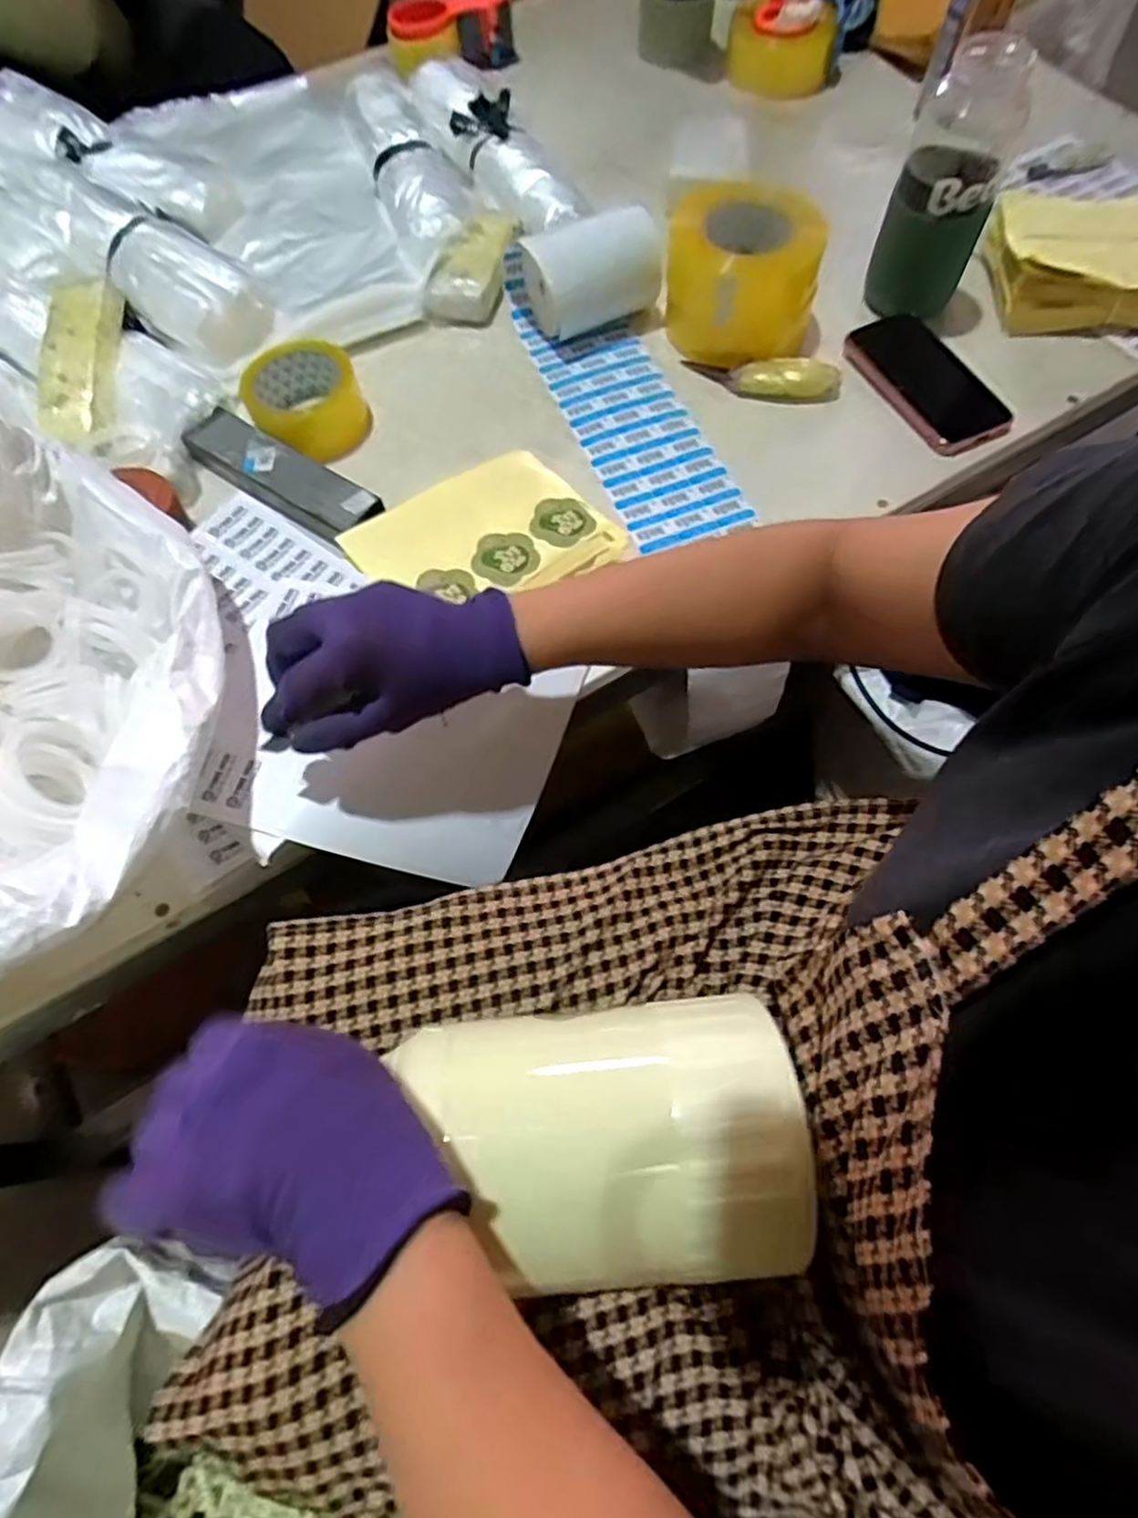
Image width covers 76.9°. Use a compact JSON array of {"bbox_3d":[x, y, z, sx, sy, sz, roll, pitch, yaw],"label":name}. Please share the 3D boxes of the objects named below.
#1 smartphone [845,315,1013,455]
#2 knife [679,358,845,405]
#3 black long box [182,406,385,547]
[{"bbox_3d":[0.334,-0.353,0.667,0.093,0.018,0.167,-28,68,-11],"label":"smartphone"},{"bbox_3d":[0.182,-0.361,0.674,0.141,0.028,0.036,16,67,8],"label":"knife"},{"bbox_3d":[-0.251,-0.247,0.633,0.197,0.029,0.050,34,71,15],"label":"black long box"}]

